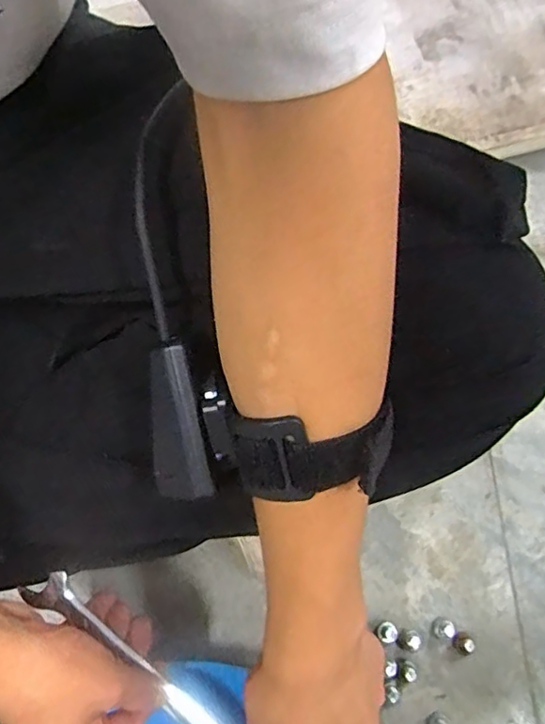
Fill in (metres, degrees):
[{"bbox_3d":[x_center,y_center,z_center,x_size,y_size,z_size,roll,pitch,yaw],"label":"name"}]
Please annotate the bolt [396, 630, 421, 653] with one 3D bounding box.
[{"bbox_3d":[0.095,0.194,0.397,0.013,0.016,0.014,1,71,-2],"label":"bolt"}]

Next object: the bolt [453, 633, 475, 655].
[{"bbox_3d":[0.131,0.194,0.393,0.011,0.020,0.014,19,72,4],"label":"bolt"}]

